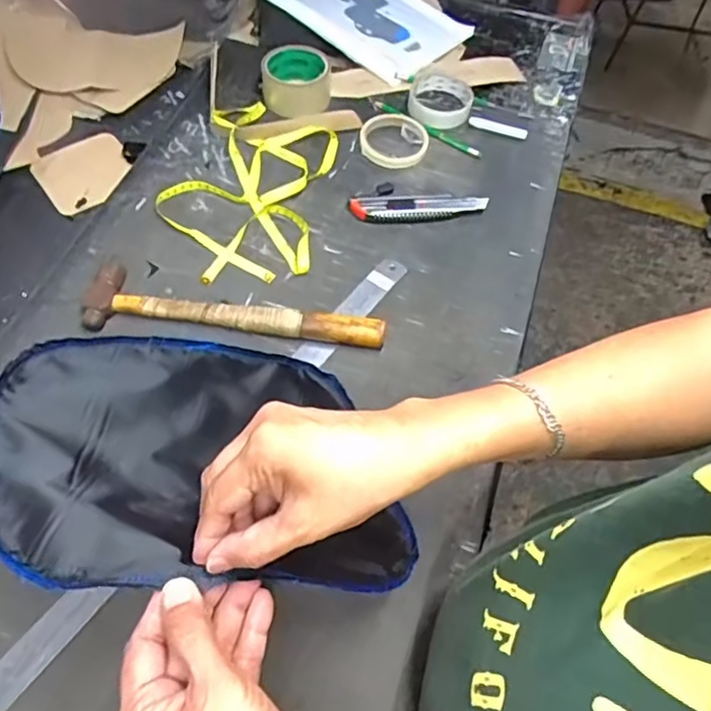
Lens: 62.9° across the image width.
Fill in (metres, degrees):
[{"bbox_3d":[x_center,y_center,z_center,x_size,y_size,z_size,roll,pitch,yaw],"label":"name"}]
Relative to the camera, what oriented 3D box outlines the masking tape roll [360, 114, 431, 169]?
[{"bbox_3d":[0.050,-0.280,0.751,0.088,0.015,0.095,1,58,-1],"label":"masking tape roll"}]

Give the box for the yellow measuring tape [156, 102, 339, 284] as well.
[{"bbox_3d":[-0.130,-0.206,0.700,0.185,0.019,0.278,7,58,3],"label":"yellow measuring tape"}]

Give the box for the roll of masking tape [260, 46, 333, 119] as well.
[{"bbox_3d":[-0.078,-0.363,0.771,0.088,0.049,0.086,1,58,-1],"label":"roll of masking tape"}]

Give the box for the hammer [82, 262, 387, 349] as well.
[{"bbox_3d":[-0.122,-0.043,0.597,0.301,0.028,0.066,6,58,3],"label":"hammer"}]

